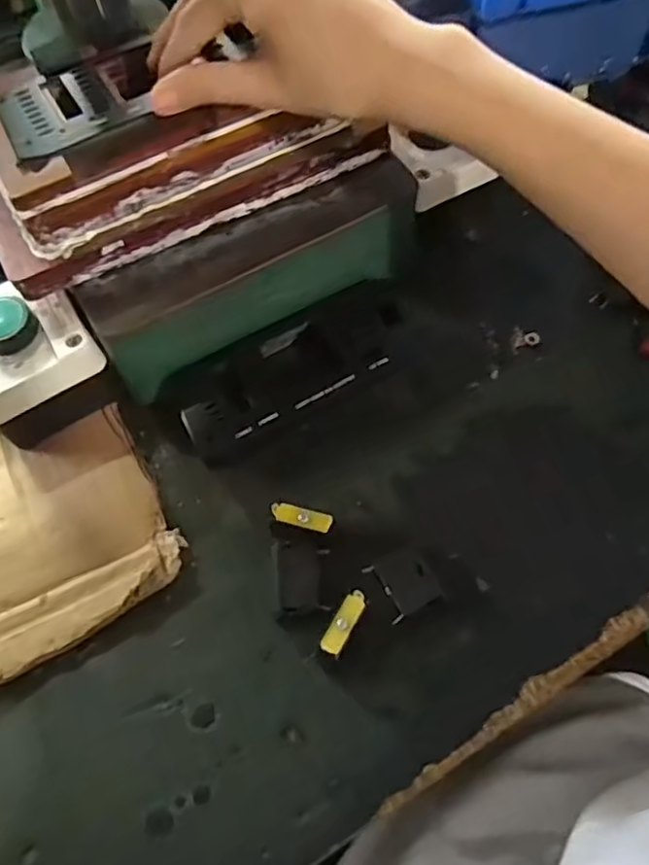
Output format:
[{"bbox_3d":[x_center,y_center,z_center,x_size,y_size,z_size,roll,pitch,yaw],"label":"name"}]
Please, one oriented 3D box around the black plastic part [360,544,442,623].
[{"bbox_3d":[0.040,0.072,0.312,0.029,0.011,0.030,-25,66,-11],"label":"black plastic part"}]

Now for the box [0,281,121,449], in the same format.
[{"bbox_3d":[-0.159,-0.040,0.344,0.068,0.058,0.084,-31,67,-13],"label":"box"}]

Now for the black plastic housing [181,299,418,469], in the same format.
[{"bbox_3d":[-0.014,-0.034,0.359,0.136,0.016,0.059,-29,67,-12],"label":"black plastic housing"}]

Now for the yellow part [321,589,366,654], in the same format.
[{"bbox_3d":[0.009,0.086,0.290,0.009,0.004,0.030,30,67,9],"label":"yellow part"}]

